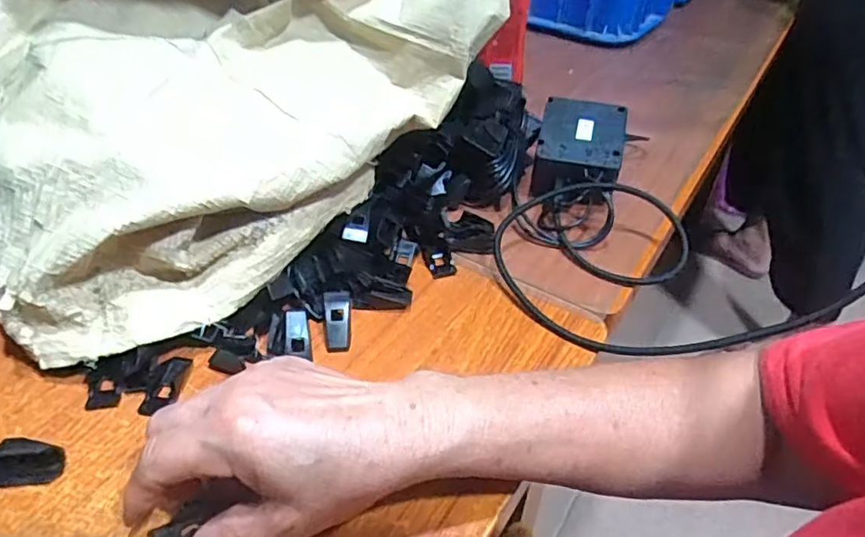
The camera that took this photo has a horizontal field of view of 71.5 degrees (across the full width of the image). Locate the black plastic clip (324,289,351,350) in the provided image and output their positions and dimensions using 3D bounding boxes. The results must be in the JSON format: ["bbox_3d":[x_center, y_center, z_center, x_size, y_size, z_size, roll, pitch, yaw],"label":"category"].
[{"bbox_3d":[-0.064,0.035,0.404,0.017,0.006,0.045,-1,66,-6],"label":"black plastic clip"}]

